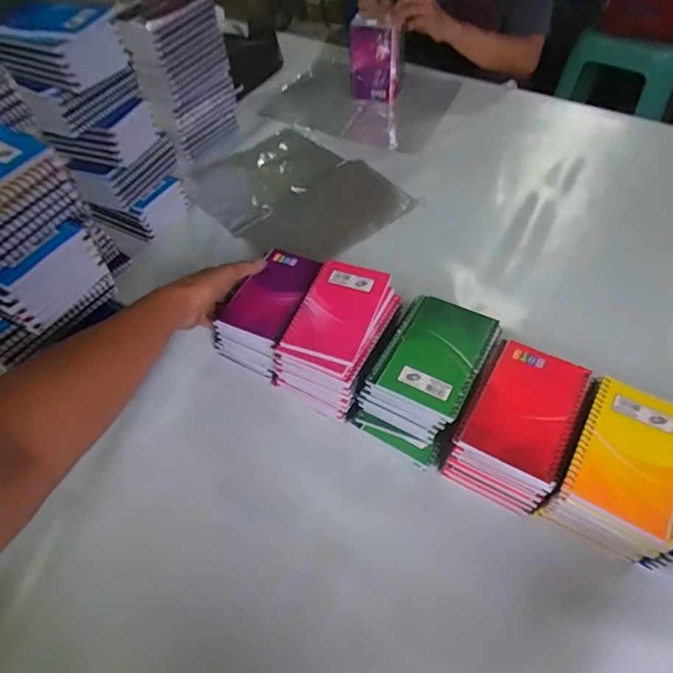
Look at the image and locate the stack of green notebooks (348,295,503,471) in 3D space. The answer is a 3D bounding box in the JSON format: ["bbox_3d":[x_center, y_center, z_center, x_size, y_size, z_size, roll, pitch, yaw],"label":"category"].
[{"bbox_3d":[0.096,0.044,0.526,0.096,0.084,0.147,28,60,22],"label":"stack of green notebooks"}]

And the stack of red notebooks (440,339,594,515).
[{"bbox_3d":[0.176,0.086,0.486,0.089,0.086,0.128,24,59,20],"label":"stack of red notebooks"}]

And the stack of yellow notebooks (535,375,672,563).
[{"bbox_3d":[0.260,0.124,0.454,0.088,0.080,0.131,26,59,21],"label":"stack of yellow notebooks"}]

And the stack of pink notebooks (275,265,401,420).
[{"bbox_3d":[0.004,0.002,0.562,0.097,0.083,0.153,19,57,17],"label":"stack of pink notebooks"}]

